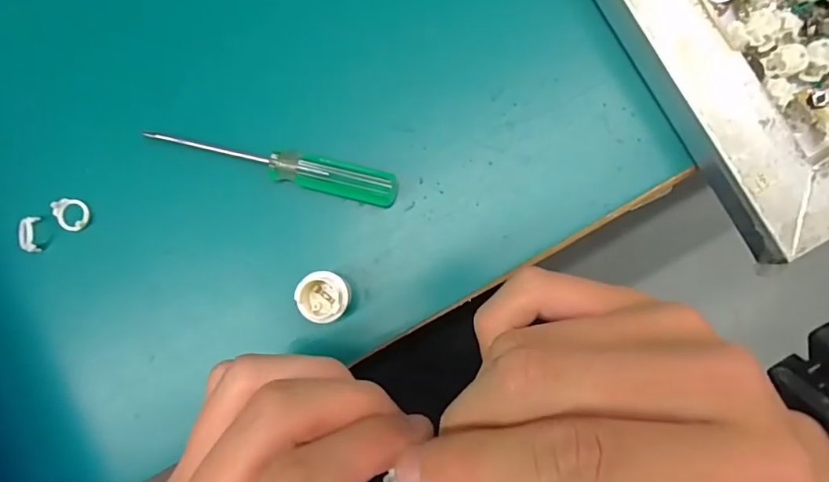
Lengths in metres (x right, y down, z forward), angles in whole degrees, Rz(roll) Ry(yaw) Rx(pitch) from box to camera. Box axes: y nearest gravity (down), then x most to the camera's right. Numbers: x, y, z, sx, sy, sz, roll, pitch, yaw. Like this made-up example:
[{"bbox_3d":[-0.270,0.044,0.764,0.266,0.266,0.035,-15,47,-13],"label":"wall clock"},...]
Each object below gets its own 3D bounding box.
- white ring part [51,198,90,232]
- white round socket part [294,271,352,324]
[{"bbox_3d":[-0.159,-0.012,0.227,0.015,0.006,0.014,0,85,2],"label":"white ring part"},{"bbox_3d":[-0.037,0.024,0.207,0.021,0.016,0.021,0,85,2],"label":"white round socket part"}]

